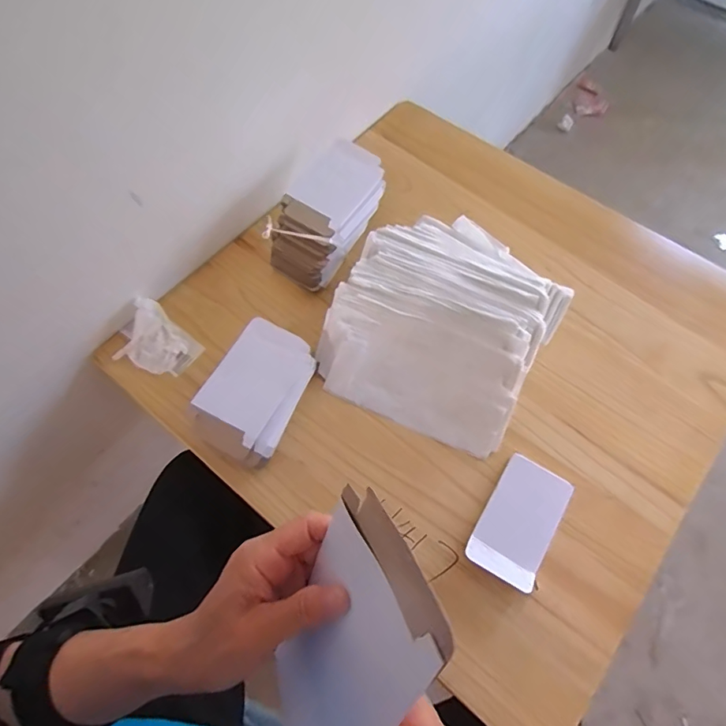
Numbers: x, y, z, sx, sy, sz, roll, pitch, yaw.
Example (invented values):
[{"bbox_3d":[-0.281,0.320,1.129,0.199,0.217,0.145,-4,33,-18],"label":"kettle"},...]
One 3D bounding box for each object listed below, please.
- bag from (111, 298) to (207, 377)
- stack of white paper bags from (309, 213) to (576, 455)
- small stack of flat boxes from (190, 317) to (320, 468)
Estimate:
[{"bbox_3d":[-0.321,-0.031,0.732,0.127,0.041,0.098,35,71,16],"label":"bag"},{"bbox_3d":[0.122,-0.078,0.708,0.308,0.069,0.350,22,67,11],"label":"stack of white paper bags"},{"bbox_3d":[-0.148,0.041,0.662,0.116,0.055,0.181,21,67,11],"label":"small stack of flat boxes"}]

